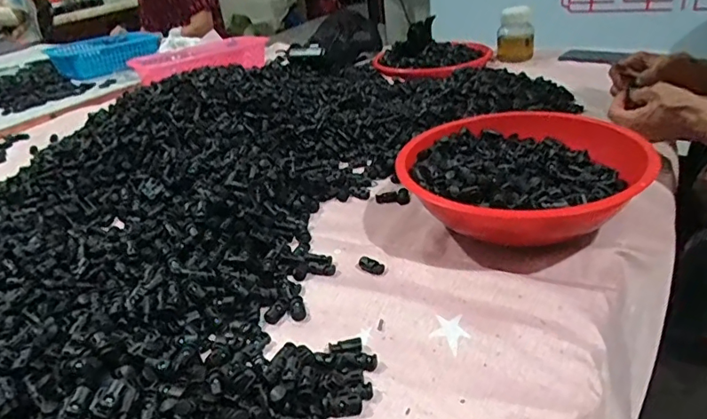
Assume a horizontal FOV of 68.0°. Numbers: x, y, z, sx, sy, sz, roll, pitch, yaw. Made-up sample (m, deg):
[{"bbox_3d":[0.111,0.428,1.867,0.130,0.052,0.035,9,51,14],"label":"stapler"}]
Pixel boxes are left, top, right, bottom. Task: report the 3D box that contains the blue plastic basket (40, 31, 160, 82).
[{"bbox_3d":[-0.674,-0.436,1.455,0.298,0.063,0.330,-23,34,-26],"label":"blue plastic basket"}]

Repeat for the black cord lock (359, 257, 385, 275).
[{"bbox_3d":[0.019,0.056,0.532,0.030,0.006,0.015,20,39,38],"label":"black cord lock"}]

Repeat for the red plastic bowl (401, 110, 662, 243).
[{"bbox_3d":[0.175,-0.027,0.565,0.236,0.081,0.233,-5,30,3],"label":"red plastic bowl"}]

